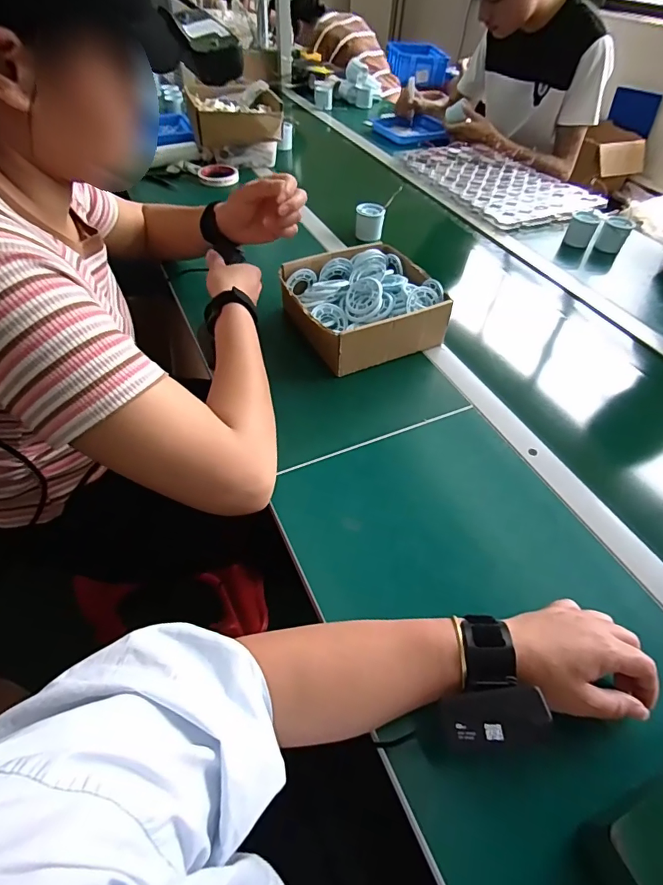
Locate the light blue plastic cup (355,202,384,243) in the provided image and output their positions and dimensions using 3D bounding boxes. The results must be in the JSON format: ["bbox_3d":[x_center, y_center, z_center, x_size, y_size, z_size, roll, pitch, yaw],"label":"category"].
[{"bbox_3d":[0.074,-0.427,0.874,0.051,0.053,0.044,2,49,-2],"label":"light blue plastic cup"}]

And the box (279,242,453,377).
[{"bbox_3d":[0.048,-0.197,0.663,0.200,0.078,0.201,-19,53,-19],"label":"box"}]

